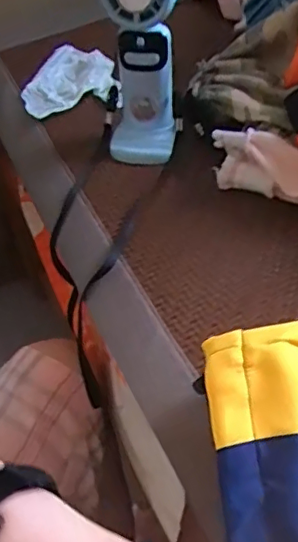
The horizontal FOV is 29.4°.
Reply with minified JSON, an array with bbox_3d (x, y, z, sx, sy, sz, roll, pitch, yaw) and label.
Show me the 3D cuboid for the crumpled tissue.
[{"bbox_3d":[-0.086,-0.197,0.599,0.101,0.028,0.074,-26,52,-18],"label":"crumpled tissue"}]

